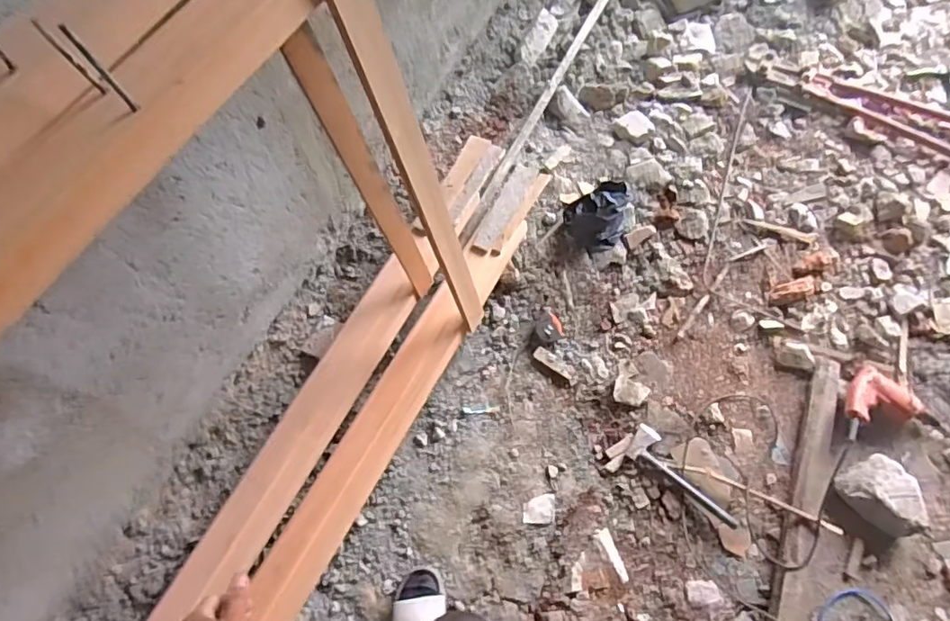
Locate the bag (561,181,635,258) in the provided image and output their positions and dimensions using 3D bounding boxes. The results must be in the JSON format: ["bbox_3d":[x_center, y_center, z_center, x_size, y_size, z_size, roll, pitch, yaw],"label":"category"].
[{"bbox_3d":[0.329,-0.242,1.431,0.188,0.137,0.142,3,69,4],"label":"bag"}]

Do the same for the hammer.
[{"bbox_3d":[0.484,0.373,1.267,0.271,0.033,0.087,35,74,15],"label":"hammer"}]

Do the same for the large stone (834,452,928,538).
[{"bbox_3d":[0.900,0.401,1.214,0.155,0.074,0.166,0,66,1],"label":"large stone"}]

